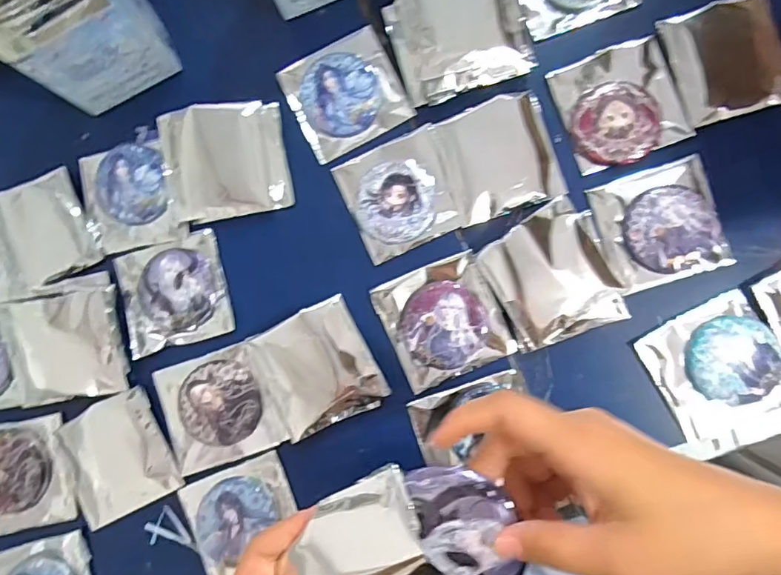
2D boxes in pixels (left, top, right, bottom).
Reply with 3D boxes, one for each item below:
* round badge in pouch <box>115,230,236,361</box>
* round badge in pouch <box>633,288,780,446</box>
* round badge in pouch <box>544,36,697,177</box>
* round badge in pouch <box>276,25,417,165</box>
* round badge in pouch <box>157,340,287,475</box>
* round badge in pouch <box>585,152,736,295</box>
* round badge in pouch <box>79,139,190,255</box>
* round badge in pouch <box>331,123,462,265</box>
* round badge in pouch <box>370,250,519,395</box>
[{"bbox_3d":[-0.196,0.005,0.455,0.096,0.006,0.093,-15,85,3],"label":"round badge in pouch"},{"bbox_3d":[0.268,0.065,0.409,0.096,0.013,0.096,-29,84,2],"label":"round badge in pouch"},{"bbox_3d":[0.197,-0.158,0.430,0.095,0.011,0.097,-20,85,3],"label":"round badge in pouch"},{"bbox_3d":[-0.041,-0.176,0.450,0.096,0.006,0.097,-27,85,2],"label":"round badge in pouch"},{"bbox_3d":[-0.151,0.105,0.440,0.098,0.008,0.093,-20,85,3],"label":"round badge in pouch"},{"bbox_3d":[0.226,-0.052,0.420,0.097,0.011,0.095,-18,85,3],"label":"round badge in pouch"},{"bbox_3d":[-0.240,-0.085,0.463,0.091,0.021,0.101,-15,85,3],"label":"round badge in pouch"},{"bbox_3d":[0.010,-0.082,0.440,0.092,0.009,0.095,-24,85,2],"label":"round badge in pouch"},{"bbox_3d":[0.045,0.028,0.429,0.095,0.010,0.095,-24,85,2],"label":"round badge in pouch"}]

